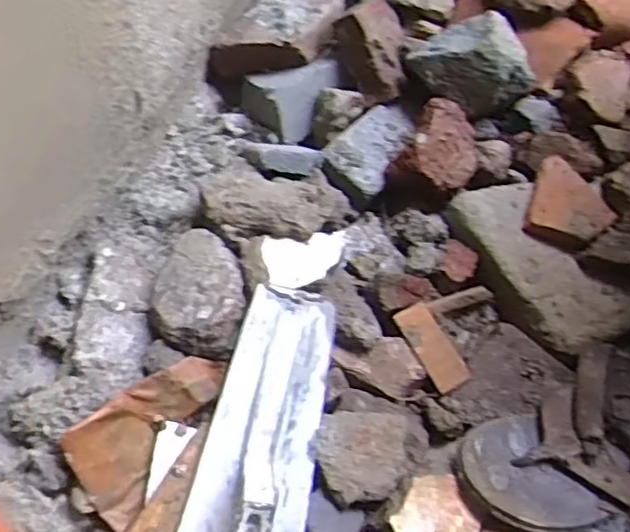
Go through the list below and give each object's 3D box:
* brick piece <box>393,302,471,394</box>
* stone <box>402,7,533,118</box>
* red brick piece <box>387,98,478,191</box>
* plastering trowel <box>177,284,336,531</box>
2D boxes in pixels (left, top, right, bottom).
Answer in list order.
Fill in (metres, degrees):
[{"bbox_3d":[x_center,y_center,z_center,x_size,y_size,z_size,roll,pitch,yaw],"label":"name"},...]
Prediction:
[{"bbox_3d":[0.115,0.077,0.671,0.034,0.013,0.088,-26,70,-12],"label":"brick piece"},{"bbox_3d":[0.178,-0.234,0.781,0.109,0.065,0.117,1,67,-2],"label":"stone"},{"bbox_3d":[0.139,-0.127,0.759,0.081,0.041,0.106,29,69,10],"label":"red brick piece"},{"bbox_3d":[-0.049,0.155,0.590,0.101,0.065,0.284,9,67,2],"label":"plastering trowel"}]

